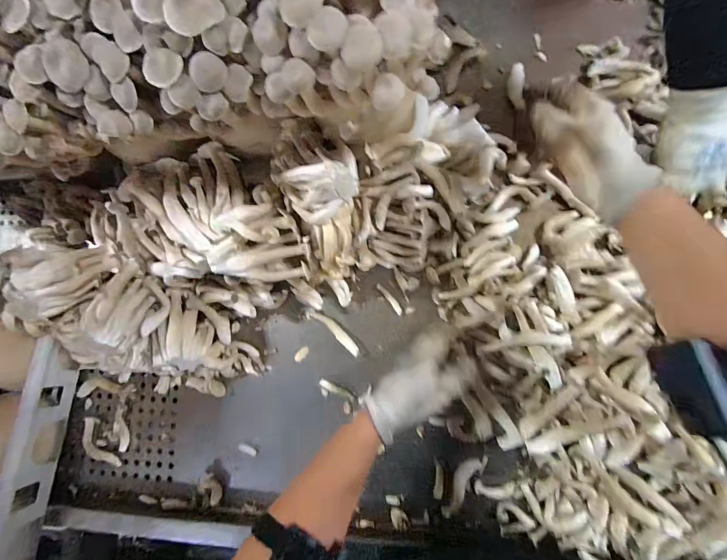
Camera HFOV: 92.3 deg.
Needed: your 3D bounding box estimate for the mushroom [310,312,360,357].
[{"bbox_3d":[-0.042,0.078,0.525,0.094,0.007,0.015,42,90,9],"label":"mushroom"}]

